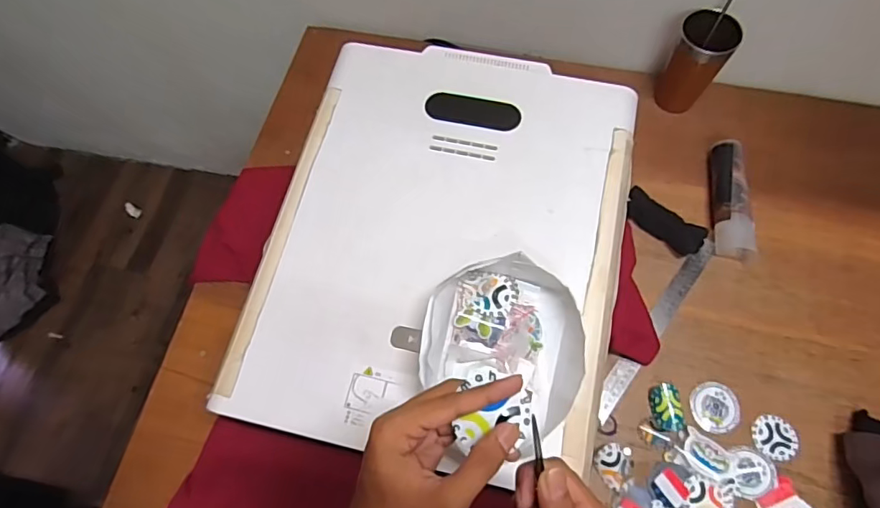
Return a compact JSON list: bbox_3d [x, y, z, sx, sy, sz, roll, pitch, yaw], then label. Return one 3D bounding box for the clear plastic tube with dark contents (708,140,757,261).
[{"bbox_3d":[0.428,-0.084,0.763,0.051,0.044,0.183,3,67,3],"label":"clear plastic tube with dark contents"}]

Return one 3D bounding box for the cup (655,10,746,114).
[{"bbox_3d":[0.387,-0.285,0.788,0.075,0.148,0.071,0,69,1],"label":"cup"}]

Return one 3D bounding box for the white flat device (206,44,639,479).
[{"bbox_3d":[0.007,-0.030,0.601,0.395,0.023,0.496,11,68,7],"label":"white flat device"}]

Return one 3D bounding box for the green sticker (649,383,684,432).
[{"bbox_3d":[0.295,0.199,0.667,0.037,0.014,0.056,-3,67,1],"label":"green sticker"}]

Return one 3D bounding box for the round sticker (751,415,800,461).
[{"bbox_3d":[0.425,0.232,0.650,0.050,0.008,0.051,-1,67,2],"label":"round sticker"}]

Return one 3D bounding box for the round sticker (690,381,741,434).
[{"bbox_3d":[0.359,0.199,0.669,0.060,0.004,0.061,-1,67,2],"label":"round sticker"}]

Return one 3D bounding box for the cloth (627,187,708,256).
[{"bbox_3d":[0.329,-0.047,0.762,0.123,0.027,0.049,37,73,16],"label":"cloth"}]

